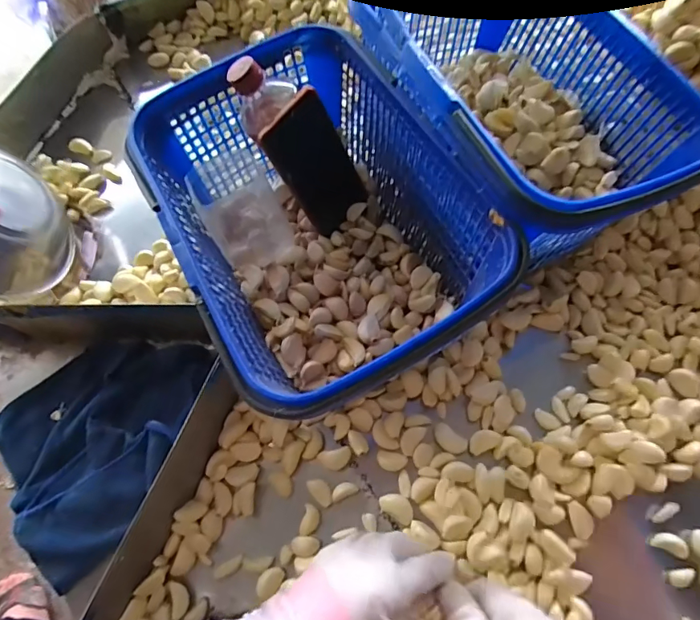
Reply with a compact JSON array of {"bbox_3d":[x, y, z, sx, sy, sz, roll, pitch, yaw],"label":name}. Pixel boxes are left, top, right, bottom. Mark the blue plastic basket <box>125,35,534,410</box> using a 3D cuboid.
[{"bbox_3d":[-0.032,-0.076,0.430,0.237,0.153,0.332,-27,68,-10],"label":"blue plastic basket"}]

